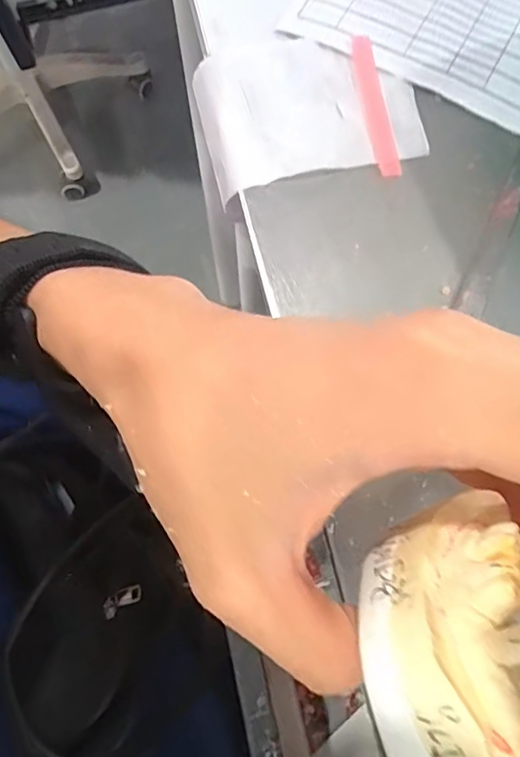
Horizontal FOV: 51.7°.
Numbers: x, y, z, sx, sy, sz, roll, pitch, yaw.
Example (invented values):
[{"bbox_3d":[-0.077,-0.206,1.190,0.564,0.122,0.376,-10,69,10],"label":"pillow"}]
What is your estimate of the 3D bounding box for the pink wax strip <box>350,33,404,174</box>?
[{"bbox_3d":[0.053,-0.128,0.249,0.011,0.004,0.074,-9,76,-2],"label":"pink wax strip"}]

